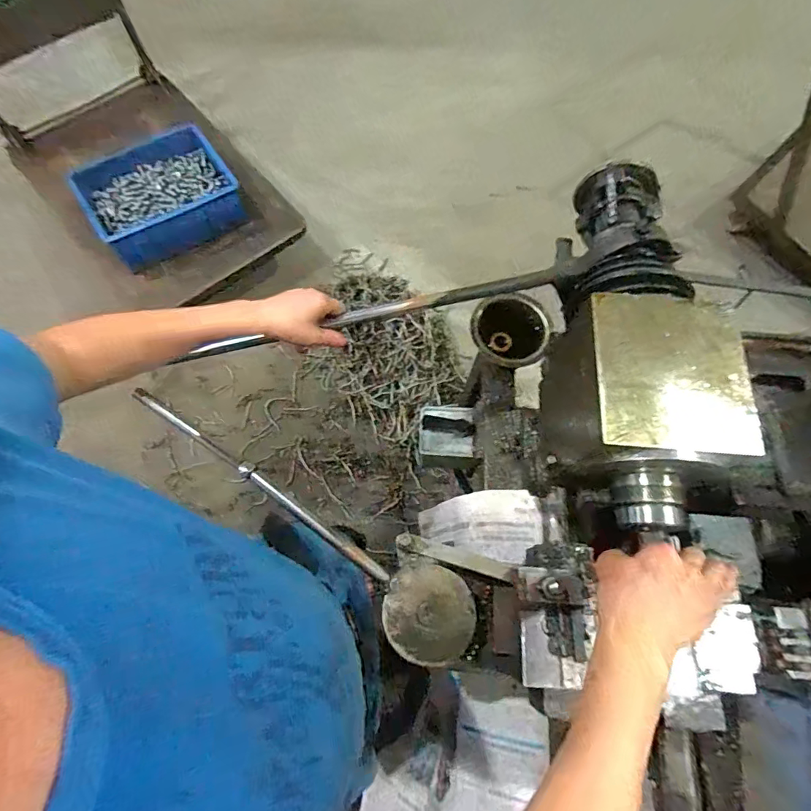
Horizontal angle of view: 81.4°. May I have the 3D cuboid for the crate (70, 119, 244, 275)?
[{"bbox_3d":[-0.725,-0.622,1.419,0.405,0.140,0.340,-32,74,-13],"label":"crate"}]

